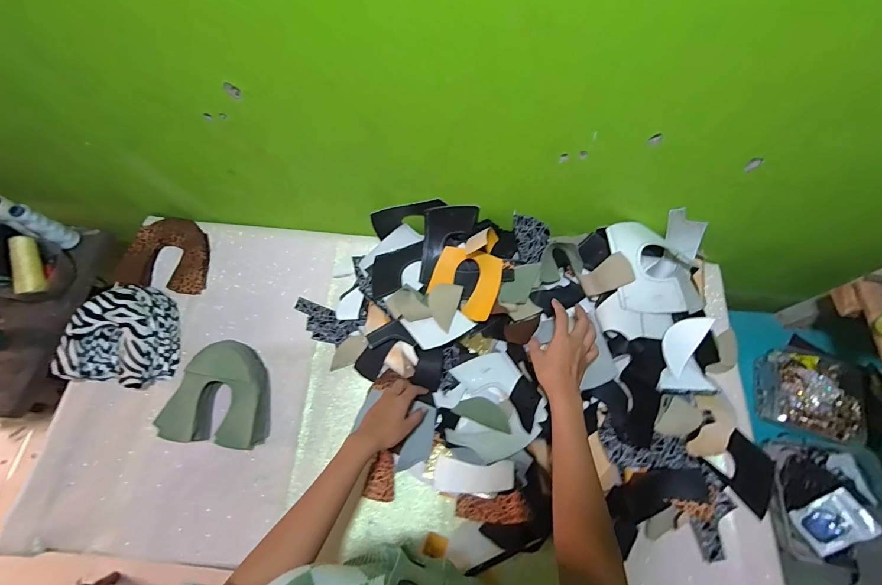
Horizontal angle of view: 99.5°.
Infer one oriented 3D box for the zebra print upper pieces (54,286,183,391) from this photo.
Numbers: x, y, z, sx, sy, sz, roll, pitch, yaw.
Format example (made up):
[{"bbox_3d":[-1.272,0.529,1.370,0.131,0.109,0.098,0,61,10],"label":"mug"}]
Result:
[{"bbox_3d":[-0.574,0.076,0.682,0.169,0.089,0.178,6,68,3],"label":"zebra print upper pieces"}]

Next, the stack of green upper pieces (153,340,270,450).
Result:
[{"bbox_3d":[-0.385,0.176,0.654,0.176,0.065,0.169,5,68,3],"label":"stack of green upper pieces"}]

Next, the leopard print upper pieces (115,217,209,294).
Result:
[{"bbox_3d":[-0.555,-0.078,0.767,0.164,0.042,0.153,7,68,3],"label":"leopard print upper pieces"}]

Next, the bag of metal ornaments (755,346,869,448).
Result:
[{"bbox_3d":[0.744,0.197,0.751,0.173,0.057,0.179,21,69,9],"label":"bag of metal ornaments"}]

